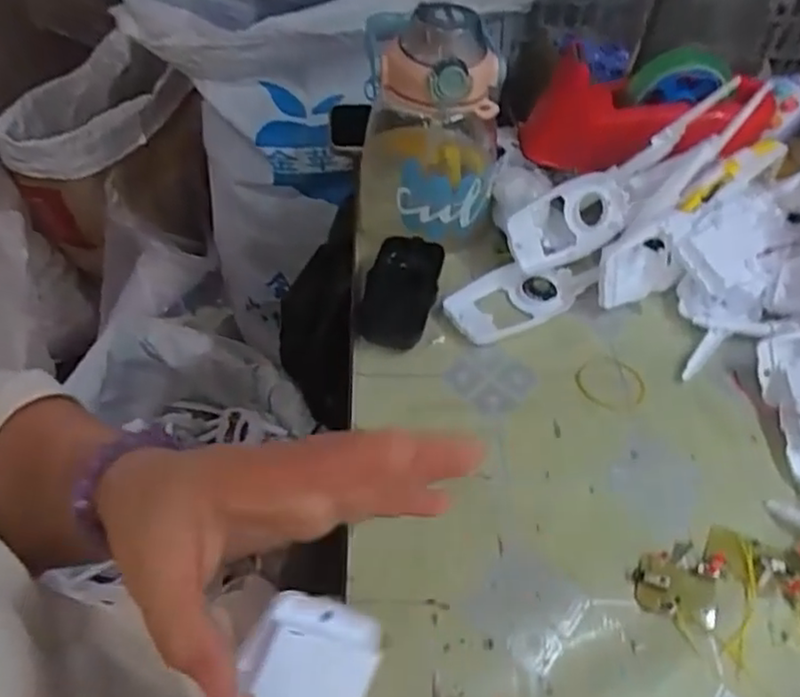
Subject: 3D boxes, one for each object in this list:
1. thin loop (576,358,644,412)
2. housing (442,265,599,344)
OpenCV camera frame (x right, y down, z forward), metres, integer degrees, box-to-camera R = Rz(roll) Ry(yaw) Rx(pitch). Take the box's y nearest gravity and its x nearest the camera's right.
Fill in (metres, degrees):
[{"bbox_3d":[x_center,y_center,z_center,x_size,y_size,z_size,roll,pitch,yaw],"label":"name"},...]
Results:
[{"bbox_3d":[0.155,0.025,0.493,0.053,0.006,0.047,-24,54,-24],"label":"thin loop"},{"bbox_3d":[0.097,-0.042,0.536,0.131,0.017,0.057,-22,53,-23],"label":"housing"}]

